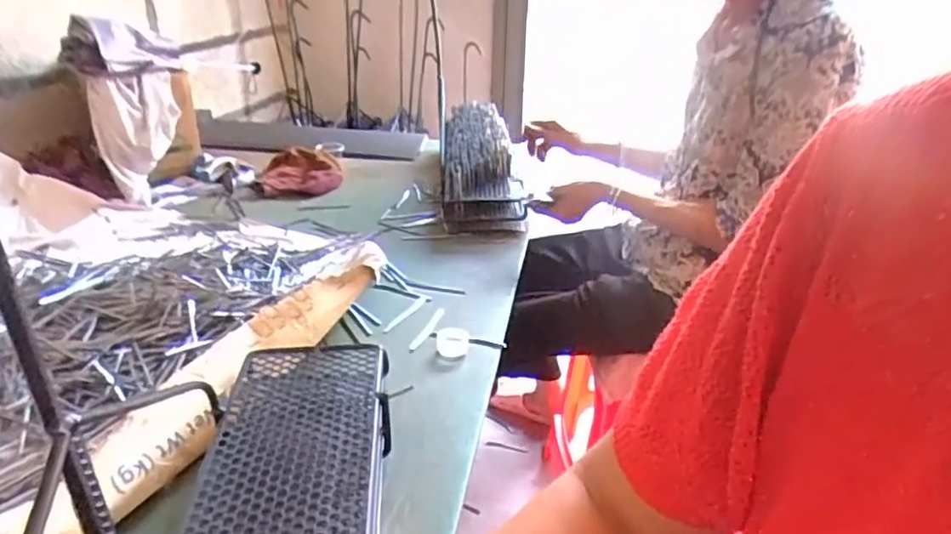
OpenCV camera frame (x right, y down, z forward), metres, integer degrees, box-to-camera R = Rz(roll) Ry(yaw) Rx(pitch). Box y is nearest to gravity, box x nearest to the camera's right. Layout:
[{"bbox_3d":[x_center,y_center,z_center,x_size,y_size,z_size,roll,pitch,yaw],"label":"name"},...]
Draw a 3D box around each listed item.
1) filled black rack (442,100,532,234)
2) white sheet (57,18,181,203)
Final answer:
[{"bbox_3d":[-0.003,-0.228,1.348,0.146,0.135,0.561,0,27,-6],"label":"filled black rack"},{"bbox_3d":[-0.693,-0.331,1.288,0.153,0.307,0.207,12,29,22],"label":"white sheet"}]

